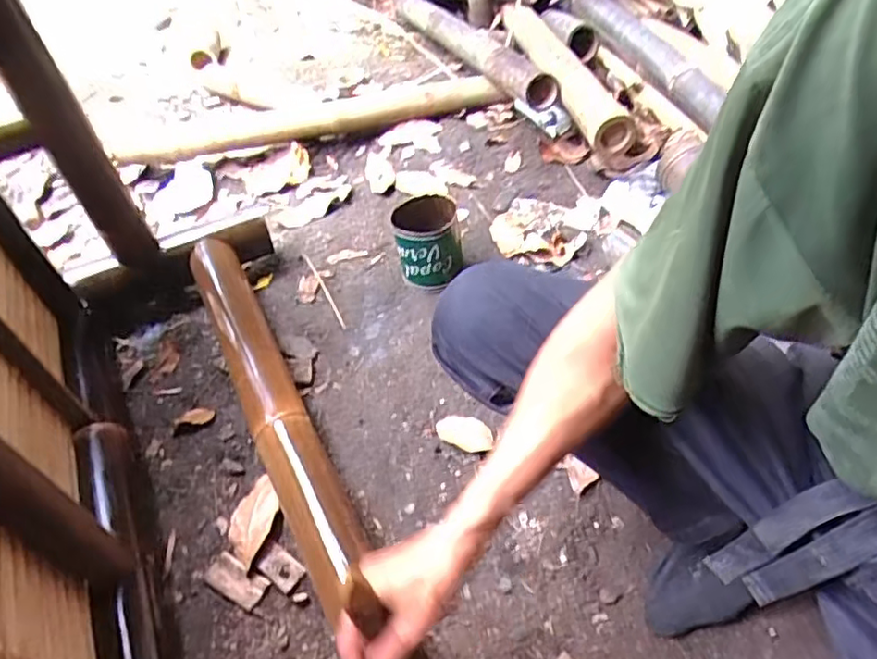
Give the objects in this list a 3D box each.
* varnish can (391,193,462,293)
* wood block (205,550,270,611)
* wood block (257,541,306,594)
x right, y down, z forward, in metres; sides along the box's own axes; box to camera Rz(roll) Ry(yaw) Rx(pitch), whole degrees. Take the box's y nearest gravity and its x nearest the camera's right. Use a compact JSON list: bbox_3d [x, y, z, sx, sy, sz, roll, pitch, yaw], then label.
[{"bbox_3d":[-0.014,-0.132,0.964,0.092,0.119,0.089,-3,48,3],"label":"varnish can"},{"bbox_3d":[-0.228,0.279,0.710,0.074,0.006,0.035,22,53,23],"label":"wood block"},{"bbox_3d":[-0.177,0.265,0.710,0.055,0.009,0.034,30,57,28],"label":"wood block"}]

